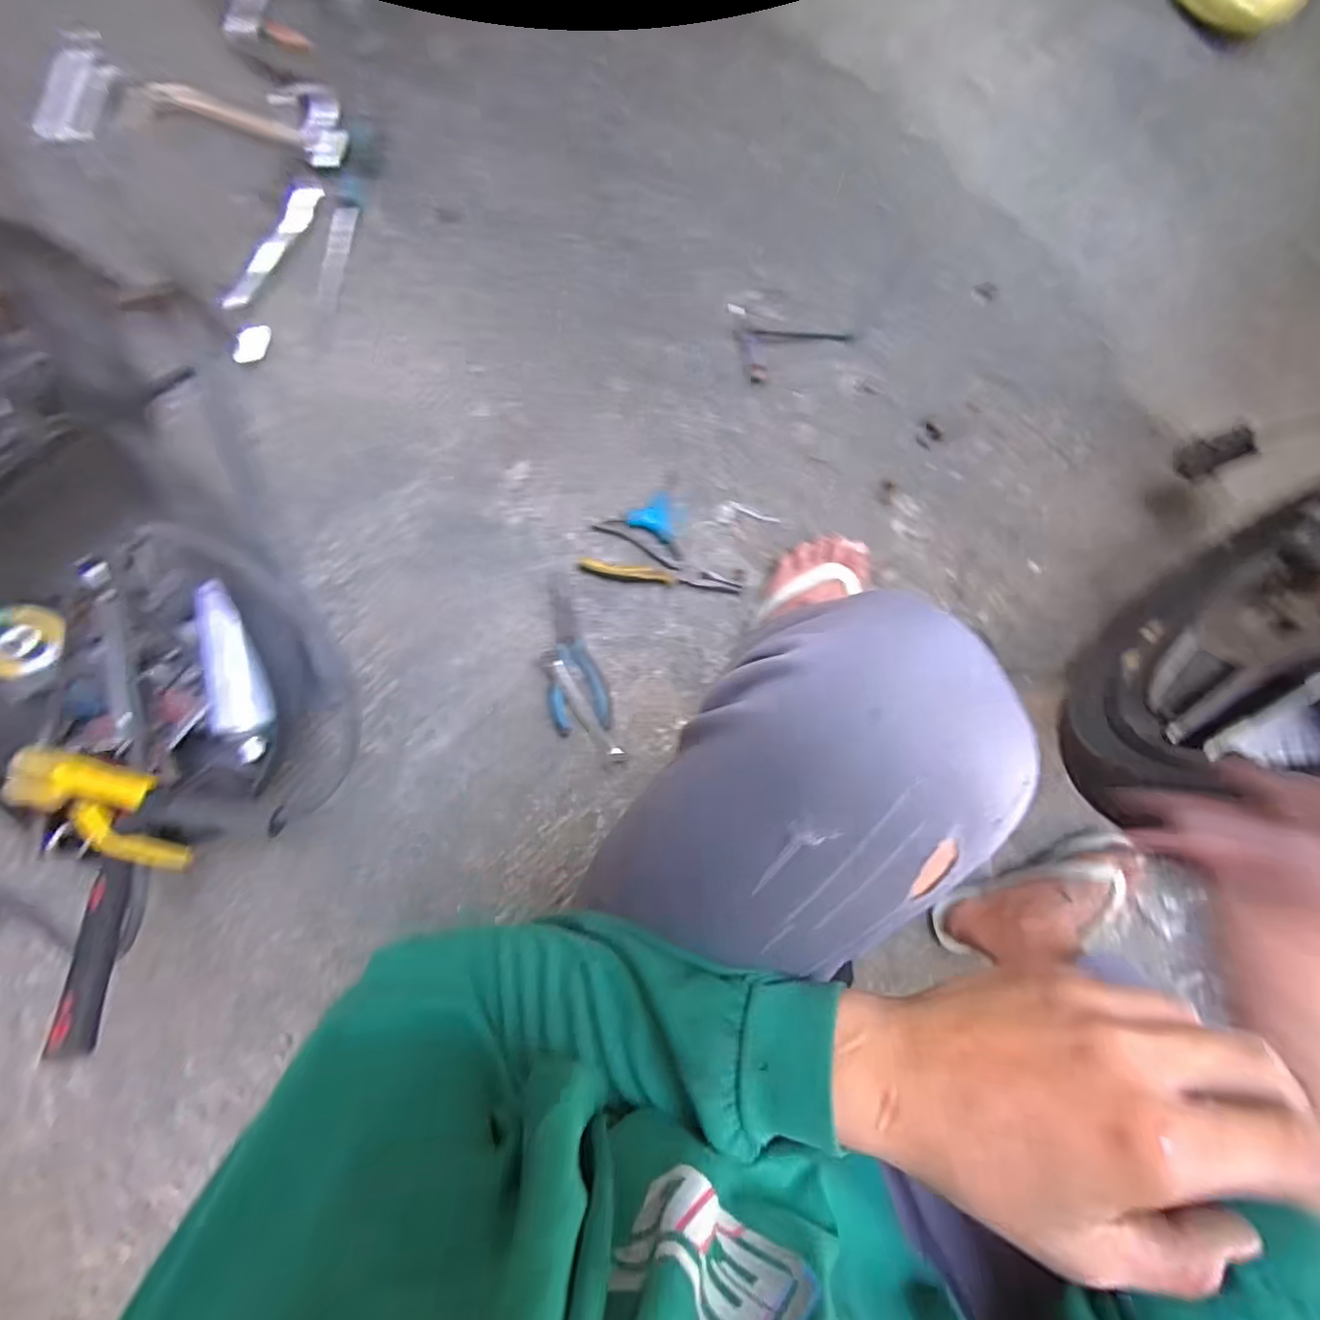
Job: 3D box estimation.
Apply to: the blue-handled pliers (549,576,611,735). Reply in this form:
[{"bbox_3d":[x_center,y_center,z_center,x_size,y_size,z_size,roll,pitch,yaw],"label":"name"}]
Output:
[{"bbox_3d":[-0.105,-0.006,0.732,0.075,0.027,0.191,-7,92,1],"label":"blue-handled pliers"}]

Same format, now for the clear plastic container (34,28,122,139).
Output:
[{"bbox_3d":[-0.489,-0.478,0.504,0.016,0.036,0.098,23,96,-1],"label":"clear plastic container"}]

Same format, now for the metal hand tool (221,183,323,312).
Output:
[{"bbox_3d":[-0.428,-0.456,0.665,0.027,0.012,0.162,34,92,-21],"label":"metal hand tool"}]

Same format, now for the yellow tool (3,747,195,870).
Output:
[{"bbox_3d":[-0.543,0.145,0.594,0.180,0.053,0.073,31,96,-2],"label":"yellow tool"}]

